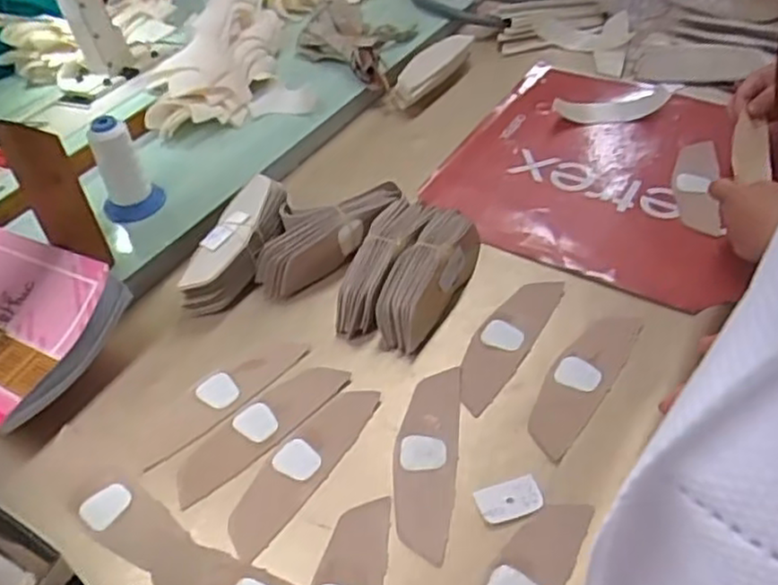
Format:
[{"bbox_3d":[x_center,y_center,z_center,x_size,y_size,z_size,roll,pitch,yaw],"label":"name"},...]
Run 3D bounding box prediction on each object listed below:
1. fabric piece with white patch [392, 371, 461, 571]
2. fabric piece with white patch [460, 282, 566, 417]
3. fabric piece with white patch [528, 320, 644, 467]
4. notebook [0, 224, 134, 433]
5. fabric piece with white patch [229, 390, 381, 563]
[{"bbox_3d":[0.031,0.138,0.609,0.052,0.004,0.173,6,48,6],"label":"fabric piece with white patch"},{"bbox_3d":[0.110,0.043,0.690,0.052,0.008,0.173,23,51,25],"label":"fabric piece with white patch"},{"bbox_3d":[0.174,0.075,0.655,0.051,0.004,0.170,27,55,25],"label":"fabric piece with white patch"},{"bbox_3d":[-0.381,0.020,0.690,0.249,0.043,0.169,22,61,28],"label":"notebook"},{"bbox_3d":[-0.073,0.142,0.608,0.049,0.004,0.172,26,52,27],"label":"fabric piece with white patch"}]

